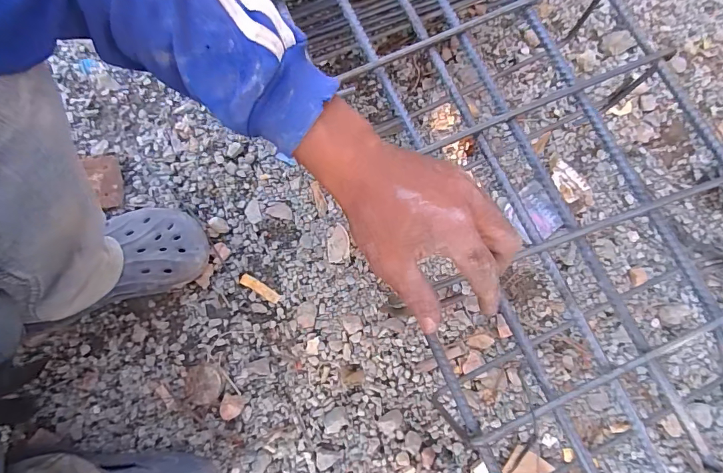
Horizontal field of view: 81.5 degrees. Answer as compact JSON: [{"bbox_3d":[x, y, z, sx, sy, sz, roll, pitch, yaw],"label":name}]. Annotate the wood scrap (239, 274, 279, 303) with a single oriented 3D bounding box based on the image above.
[{"bbox_3d":[-0.134,0.069,0.557,0.058,0.005,0.015,28,79,7],"label":"wood scrap"}]

